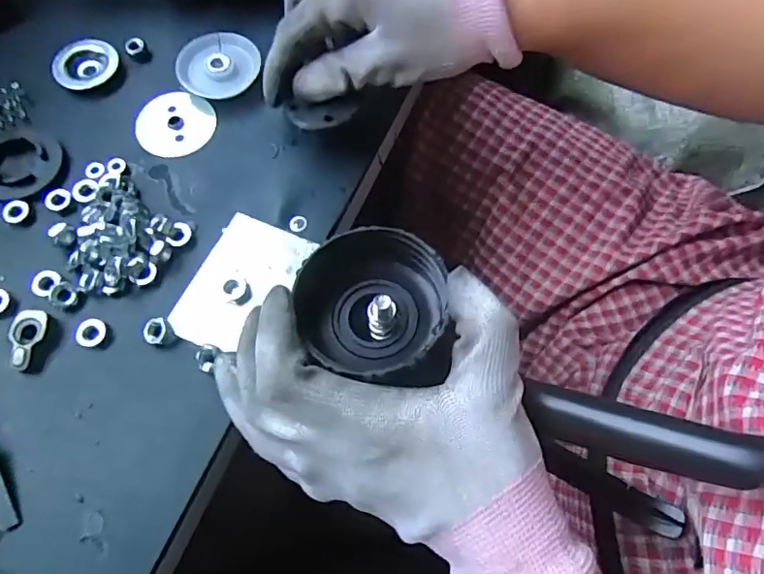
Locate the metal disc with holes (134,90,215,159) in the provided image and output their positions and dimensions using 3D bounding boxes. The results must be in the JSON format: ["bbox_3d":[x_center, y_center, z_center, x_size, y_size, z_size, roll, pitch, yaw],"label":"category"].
[{"bbox_3d":[-0.123,-0.098,0.323,0.043,0.004,0.045,0,68,-1],"label":"metal disc with holes"}]

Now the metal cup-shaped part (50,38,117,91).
[{"bbox_3d":[-0.186,-0.139,0.341,0.032,0.011,0.038,15,68,5],"label":"metal cup-shaped part"}]

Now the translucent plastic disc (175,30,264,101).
[{"bbox_3d":[-0.100,-0.135,0.334,0.045,0.011,0.049,0,68,-1],"label":"translucent plastic disc"}]

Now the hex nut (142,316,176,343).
[{"bbox_3d":[-0.111,0.023,0.270,0.013,0.008,0.013,39,72,14],"label":"hex nut"}]

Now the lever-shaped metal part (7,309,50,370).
[{"bbox_3d":[-0.174,0.026,0.266,0.016,0.007,0.029,5,68,1],"label":"lever-shaped metal part"}]

